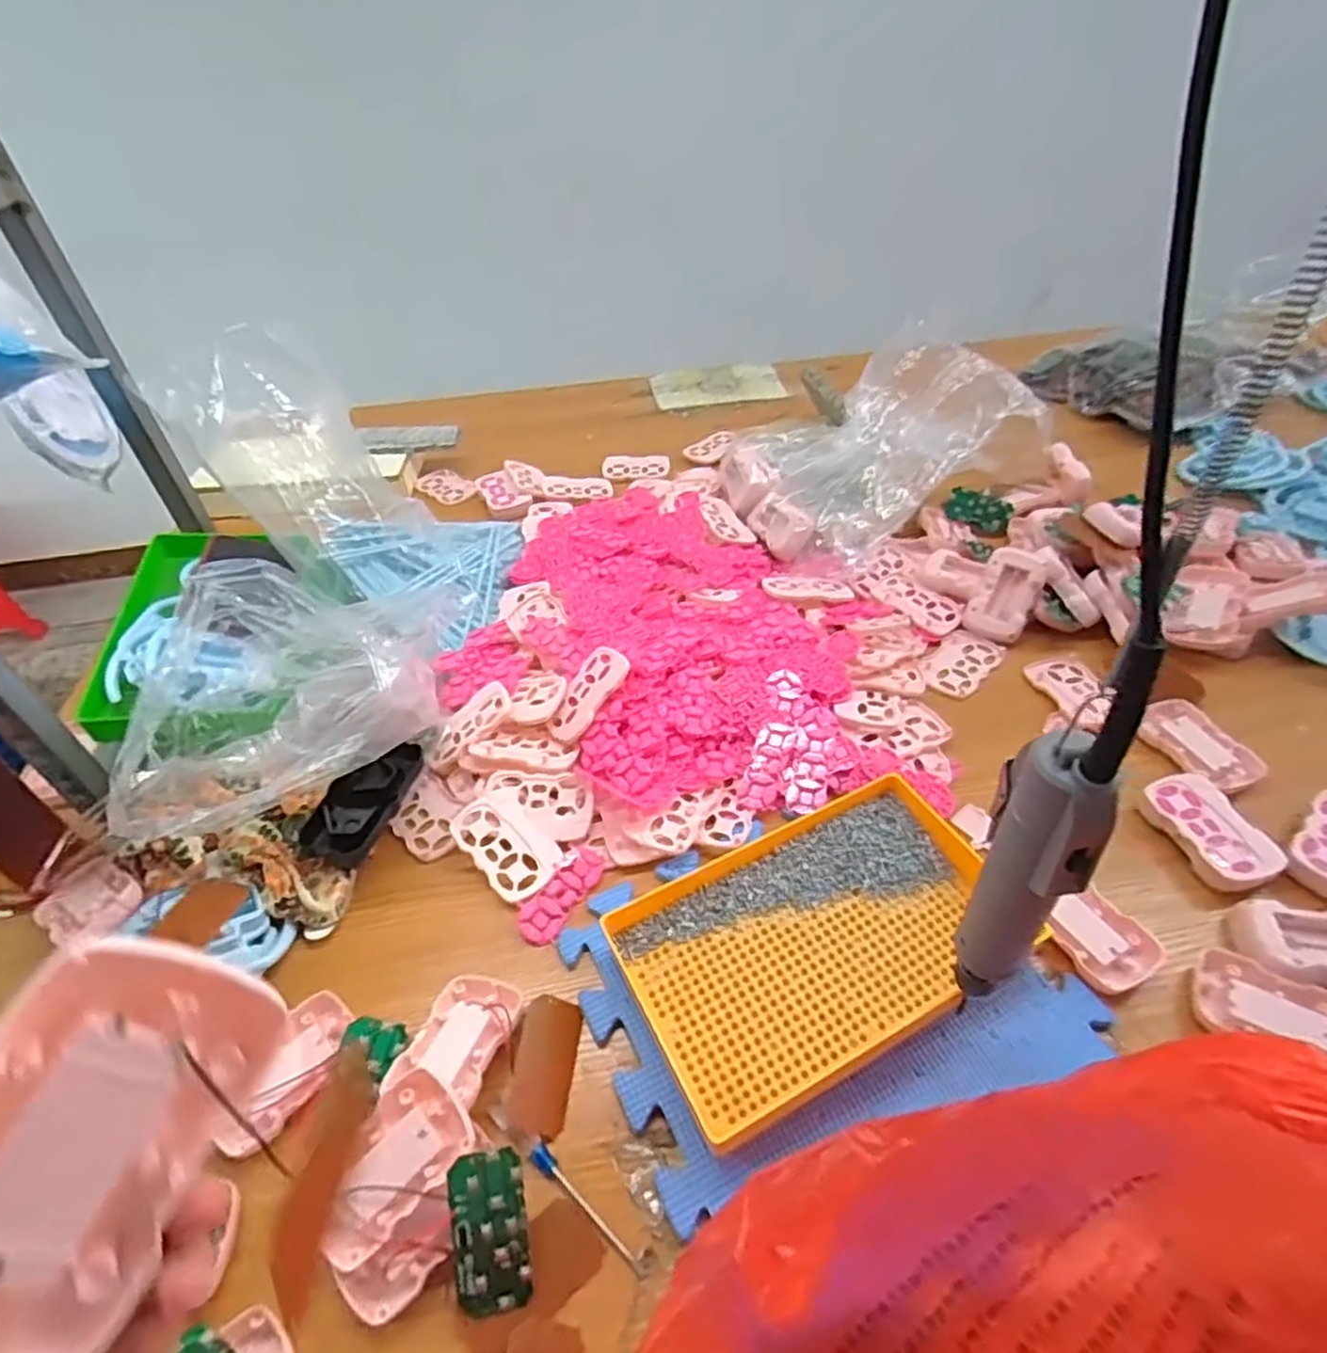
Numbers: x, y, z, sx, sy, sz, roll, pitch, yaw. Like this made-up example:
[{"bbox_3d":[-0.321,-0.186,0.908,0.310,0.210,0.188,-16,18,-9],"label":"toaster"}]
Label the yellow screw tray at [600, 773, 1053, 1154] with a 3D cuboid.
[{"bbox_3d":[0.100,0.168,0.478,0.240,0.026,0.150,-23,51,-18],"label":"yellow screw tray"}]

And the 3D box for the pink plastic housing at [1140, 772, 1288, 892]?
[{"bbox_3d":[0.402,0.112,0.532,0.054,0.016,0.088,-13,49,-9],"label":"pink plastic housing"}]

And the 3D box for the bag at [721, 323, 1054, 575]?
[{"bbox_3d":[0.229,-0.279,0.826,0.303,0.126,0.234,-28,50,-23],"label":"bag"}]

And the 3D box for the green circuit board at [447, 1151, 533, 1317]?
[{"bbox_3d":[-0.089,0.284,0.371,0.037,0.004,0.072,-8,79,-13],"label":"green circuit board"}]

